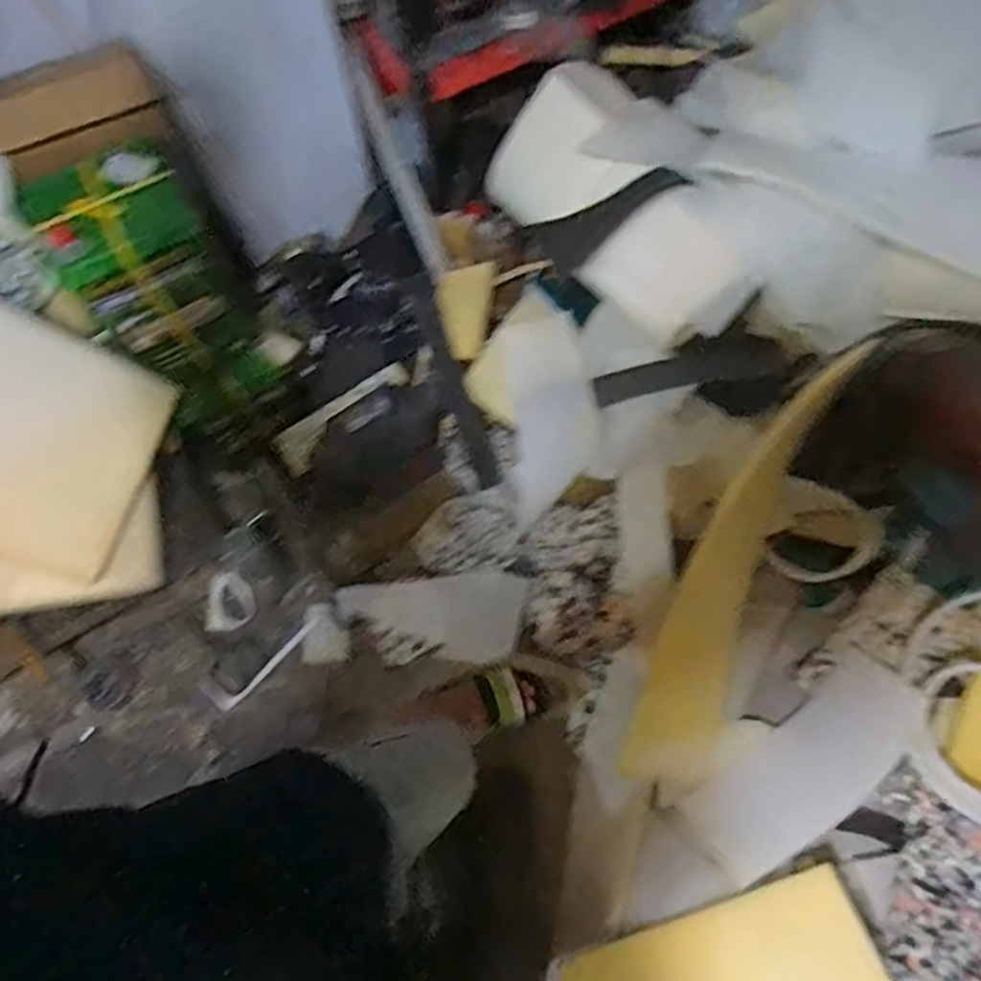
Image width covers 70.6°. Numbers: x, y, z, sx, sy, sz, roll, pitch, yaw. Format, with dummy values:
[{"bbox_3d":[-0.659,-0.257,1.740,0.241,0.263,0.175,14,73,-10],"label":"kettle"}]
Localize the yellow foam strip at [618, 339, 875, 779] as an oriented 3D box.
[{"bbox_3d":[0.424,0.131,1.189,0.172,0.170,0.794,21,102,14],"label":"yellow foam strip"}]

